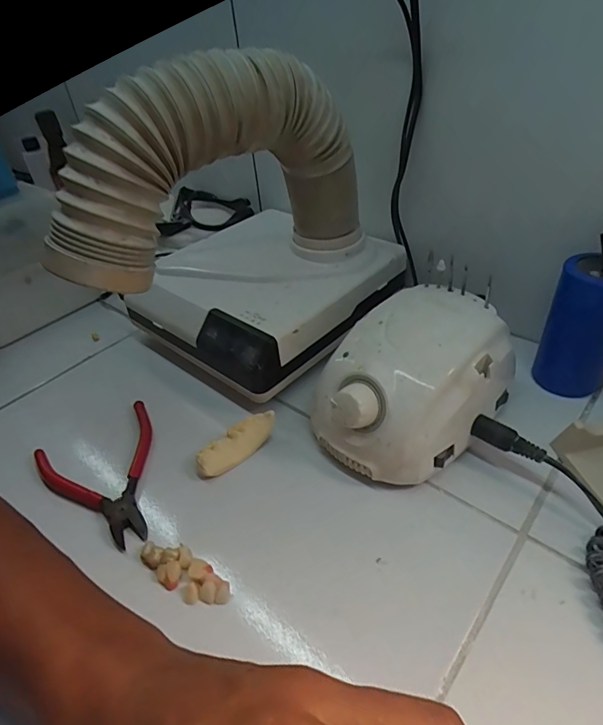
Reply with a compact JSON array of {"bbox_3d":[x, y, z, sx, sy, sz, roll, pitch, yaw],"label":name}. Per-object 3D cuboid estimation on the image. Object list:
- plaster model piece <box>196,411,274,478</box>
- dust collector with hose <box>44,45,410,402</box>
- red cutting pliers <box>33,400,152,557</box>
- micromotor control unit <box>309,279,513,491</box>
[{"bbox_3d":[-0.048,0.061,0.336,0.064,0.022,0.016,-33,46,-29],"label":"plaster model piece"},{"bbox_3d":[-0.060,-0.118,0.364,0.274,0.202,0.184,-30,45,-27],"label":"dust collector with hose"},{"bbox_3d":[-0.134,0.082,0.322,0.083,0.013,0.109,-27,44,-24],"label":"red cutting pliers"},{"bbox_3d":[0.080,0.016,0.325,0.095,0.081,0.131,29,50,35],"label":"micromotor control unit"}]

